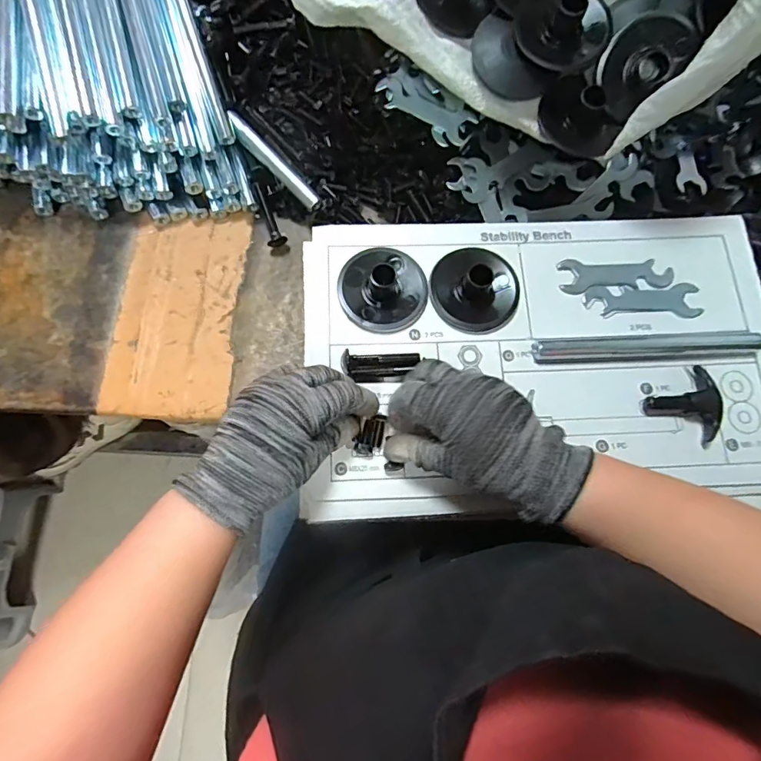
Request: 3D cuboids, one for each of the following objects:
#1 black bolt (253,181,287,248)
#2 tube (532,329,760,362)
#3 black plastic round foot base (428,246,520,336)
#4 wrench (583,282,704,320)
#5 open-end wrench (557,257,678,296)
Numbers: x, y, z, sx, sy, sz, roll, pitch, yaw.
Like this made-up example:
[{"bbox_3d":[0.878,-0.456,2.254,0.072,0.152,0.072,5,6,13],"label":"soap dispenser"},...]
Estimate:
[{"bbox_3d":[-0.103,-0.150,0.434,0.016,0.019,0.058,-22,77,-6],"label":"black bolt"},{"bbox_3d":[0.208,-0.027,0.378,0.176,0.013,0.021,-2,75,-1],"label":"tube"},{"bbox_3d":[0.077,-0.076,0.378,0.070,0.029,0.072,0,75,0],"label":"black plastic round foot base"},{"bbox_3d":[0.214,-0.064,0.389,0.094,0.004,0.029,-2,75,-1],"label":"wrench"},{"bbox_3d":[0.195,-0.088,0.393,0.092,0.004,0.028,-2,75,-1],"label":"open-end wrench"}]

